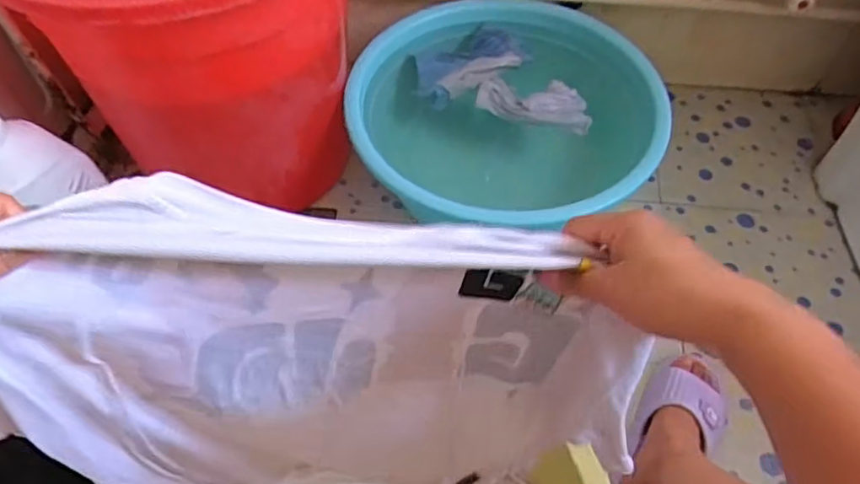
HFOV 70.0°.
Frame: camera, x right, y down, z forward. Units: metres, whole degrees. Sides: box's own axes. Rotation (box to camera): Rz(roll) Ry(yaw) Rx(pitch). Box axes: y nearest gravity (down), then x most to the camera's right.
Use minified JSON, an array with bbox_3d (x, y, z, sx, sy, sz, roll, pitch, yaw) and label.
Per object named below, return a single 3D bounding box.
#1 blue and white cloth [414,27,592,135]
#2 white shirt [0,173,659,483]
[{"bbox_3d":[0.123,-0.265,0.979,0.273,0.035,0.179,14,56,9],"label":"blue and white cloth"},{"bbox_3d":[-0.054,0.099,0.434,0.369,0.345,0.100,-4,55,-3],"label":"white shirt"}]

